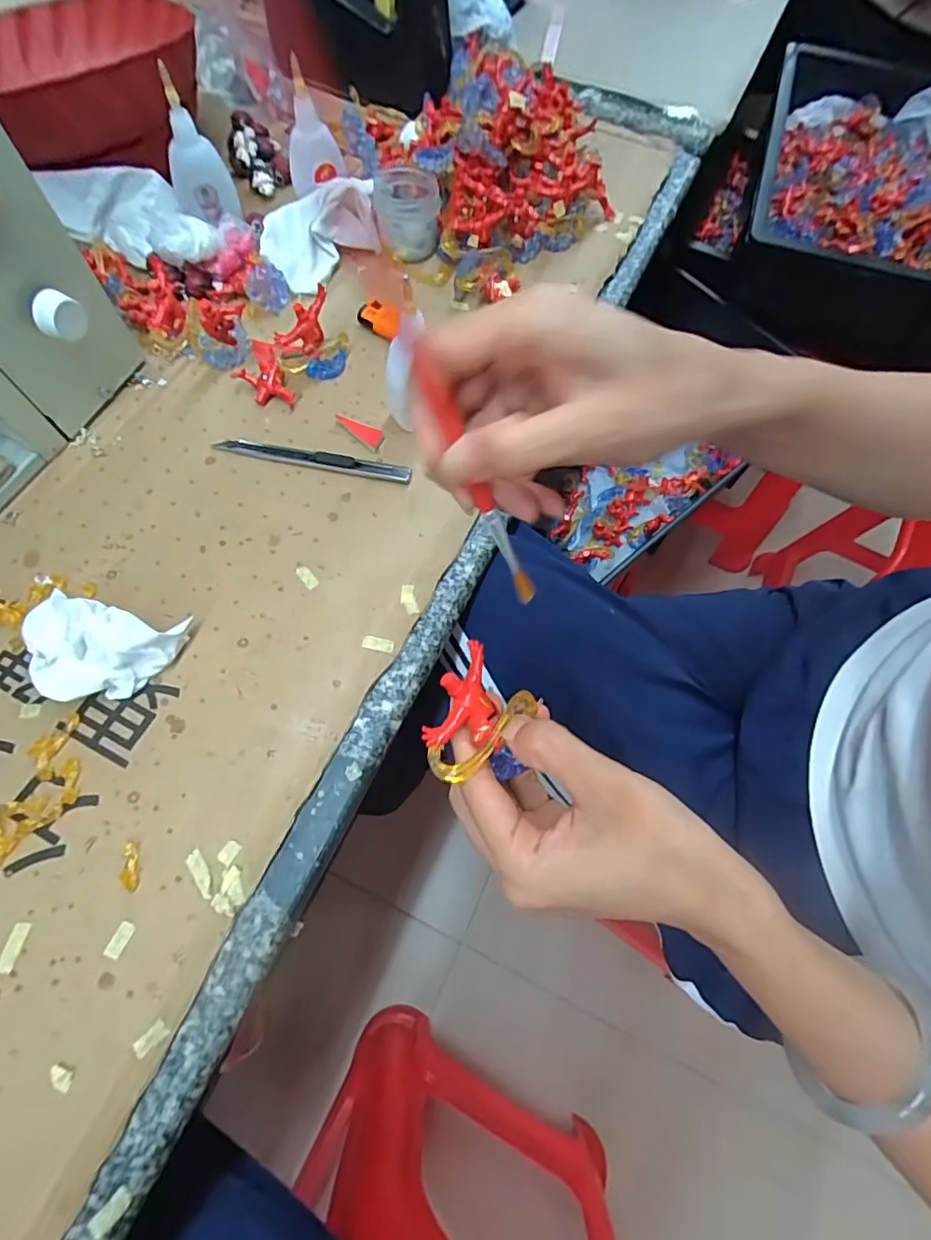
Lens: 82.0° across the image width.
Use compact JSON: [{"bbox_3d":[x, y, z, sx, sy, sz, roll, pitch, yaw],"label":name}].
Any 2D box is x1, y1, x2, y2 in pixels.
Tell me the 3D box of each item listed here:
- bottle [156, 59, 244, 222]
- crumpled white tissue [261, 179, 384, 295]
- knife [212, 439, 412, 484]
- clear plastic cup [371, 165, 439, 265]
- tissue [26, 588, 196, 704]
[{"bbox_3d":[-0.211,-0.360,0.418,0.045,0.095,0.022,-17,70,-10],"label":"bottle"},{"bbox_3d":[-0.118,-0.321,0.437,0.104,0.040,0.078,-35,74,-16],"label":"crumpled white tissue"},{"bbox_3d":[-0.105,-0.112,0.370,0.139,0.010,0.012,13,68,2],"label":"knife"},{"bbox_3d":[-0.048,-0.336,0.442,0.051,0.046,0.062,-5,68,-5],"label":"clear plastic cup"},{"bbox_3d":[-0.206,0.017,0.301,0.080,0.034,0.058,9,68,1],"label":"tissue"}]

